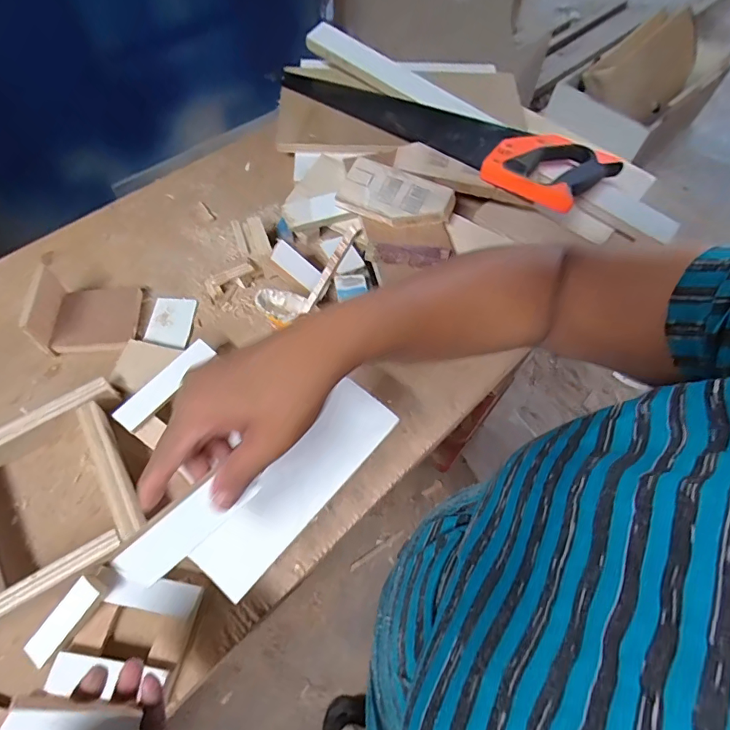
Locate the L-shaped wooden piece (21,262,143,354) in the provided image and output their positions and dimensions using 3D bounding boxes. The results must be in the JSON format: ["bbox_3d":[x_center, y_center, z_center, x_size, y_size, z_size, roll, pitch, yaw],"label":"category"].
[{"bbox_3d":[-0.309,-0.065,0.509,0.093,0.049,0.086,-3,60,-5],"label":"L-shaped wooden piece"}]

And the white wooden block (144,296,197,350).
[{"bbox_3d":[-0.228,-0.050,0.541,0.049,0.004,0.070,3,59,-1],"label":"white wooden block"}]

